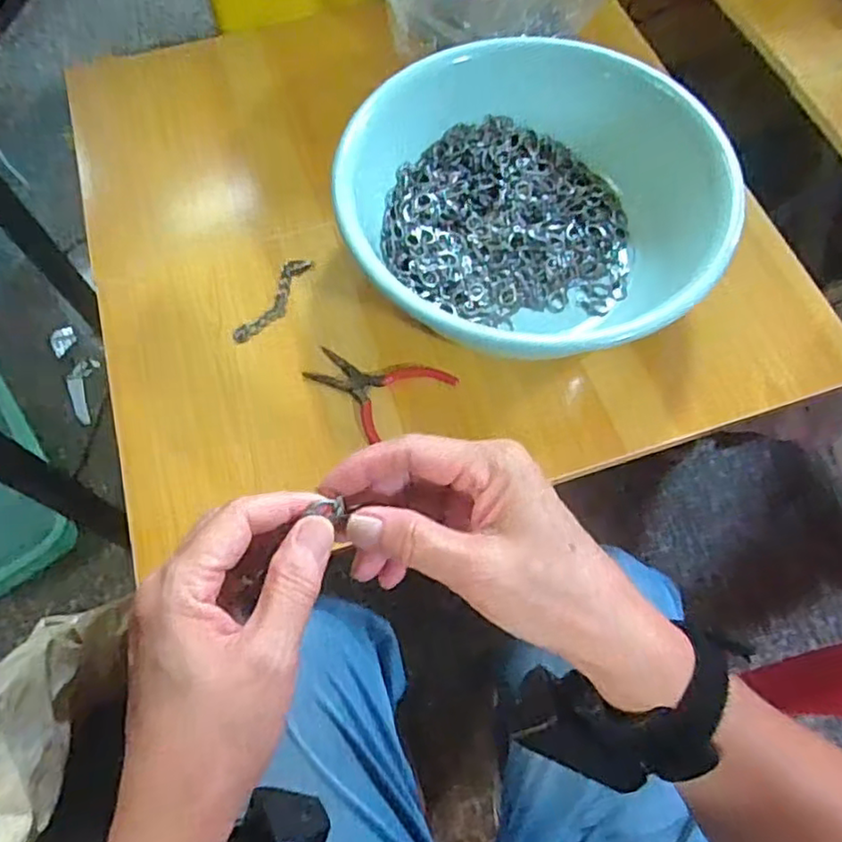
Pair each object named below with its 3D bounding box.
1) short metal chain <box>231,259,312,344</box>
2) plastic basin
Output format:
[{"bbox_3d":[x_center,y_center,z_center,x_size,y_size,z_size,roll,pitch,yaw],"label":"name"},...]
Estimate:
[{"bbox_3d":[-0.123,-0.103,0.551,0.026,0.005,0.096,25,69,10],"label":"short metal chain"},{"bbox_3d":[0.085,-0.163,0.517,0.265,0.095,0.278,0,67,0],"label":"plastic basin"}]

